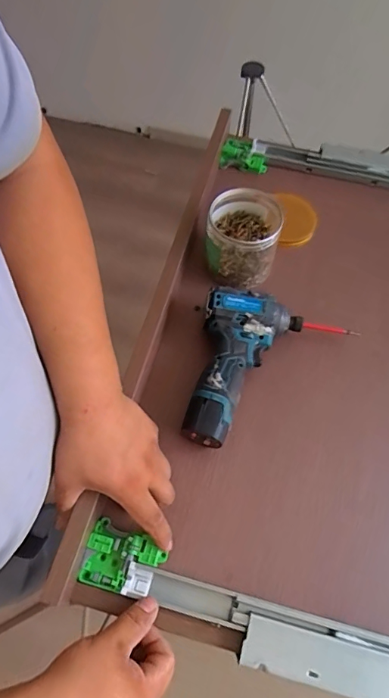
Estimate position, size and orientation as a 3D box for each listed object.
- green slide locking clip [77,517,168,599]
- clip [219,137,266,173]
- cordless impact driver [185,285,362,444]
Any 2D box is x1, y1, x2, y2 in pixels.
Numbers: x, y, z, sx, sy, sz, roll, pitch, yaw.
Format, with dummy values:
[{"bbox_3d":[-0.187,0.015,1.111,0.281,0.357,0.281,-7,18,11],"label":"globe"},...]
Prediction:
[{"bbox_3d":[-0.072,0.213,0.452,0.076,0.022,0.060,12,56,8],"label":"green slide locking clip"},{"bbox_3d":[0.089,-0.339,0.782,0.081,0.030,0.050,13,56,8],"label":"clip"},{"bbox_3d":[0.097,0.024,0.535,0.190,0.059,0.198,9,56,5],"label":"cordless impact driver"}]

